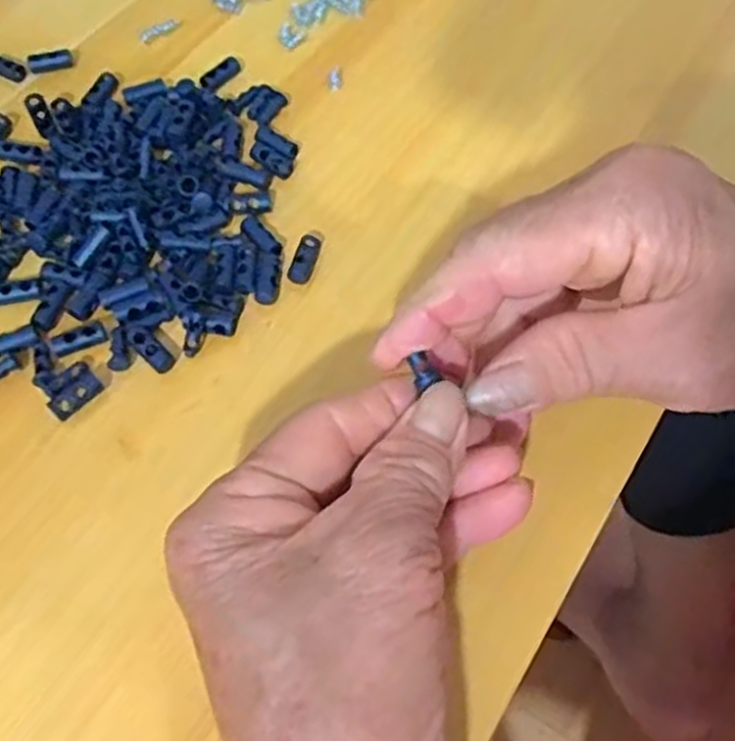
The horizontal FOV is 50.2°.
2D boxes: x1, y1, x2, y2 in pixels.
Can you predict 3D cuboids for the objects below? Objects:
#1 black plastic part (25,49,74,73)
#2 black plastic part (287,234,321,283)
[{"bbox_3d":[-0.141,-0.138,0.349,0.019,0.005,0.007,-19,63,-10],"label":"black plastic part"},{"bbox_3d":[-0.024,-0.042,0.295,0.008,0.005,0.020,17,62,9],"label":"black plastic part"}]

